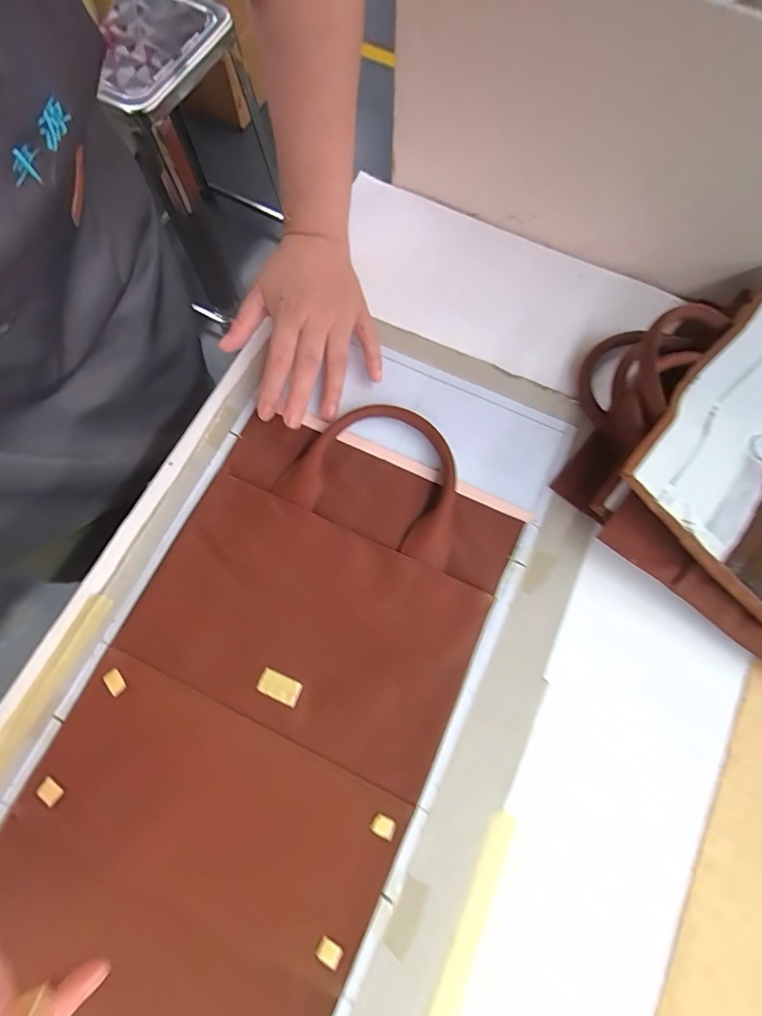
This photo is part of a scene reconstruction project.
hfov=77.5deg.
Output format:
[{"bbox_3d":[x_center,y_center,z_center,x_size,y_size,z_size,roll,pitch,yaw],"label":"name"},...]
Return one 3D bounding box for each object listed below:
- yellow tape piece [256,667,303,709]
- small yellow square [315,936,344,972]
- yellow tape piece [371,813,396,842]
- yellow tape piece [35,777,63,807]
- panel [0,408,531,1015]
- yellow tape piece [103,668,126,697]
[{"bbox_3d":[-0.070,0.123,0.325,0.030,0.004,0.017,25,75,6],"label":"yellow tape piece"},{"bbox_3d":[-0.031,0.268,0.286,0.017,0.004,0.011,32,75,8],"label":"small yellow square"},{"bbox_3d":[0.002,0.205,0.305,0.015,0.004,0.011,26,75,6],"label":"yellow tape piece"},{"bbox_3d":[-0.214,0.183,0.306,0.016,0.004,0.011,40,67,8],"label":"yellow tape piece"},{"bbox_3d":[-0.101,0.186,0.309,0.231,0.015,0.550,23,75,5],"label":"panel"},{"bbox_3d":[-0.182,0.119,0.325,0.011,0.004,0.017,-35,83,-11],"label":"yellow tape piece"}]

